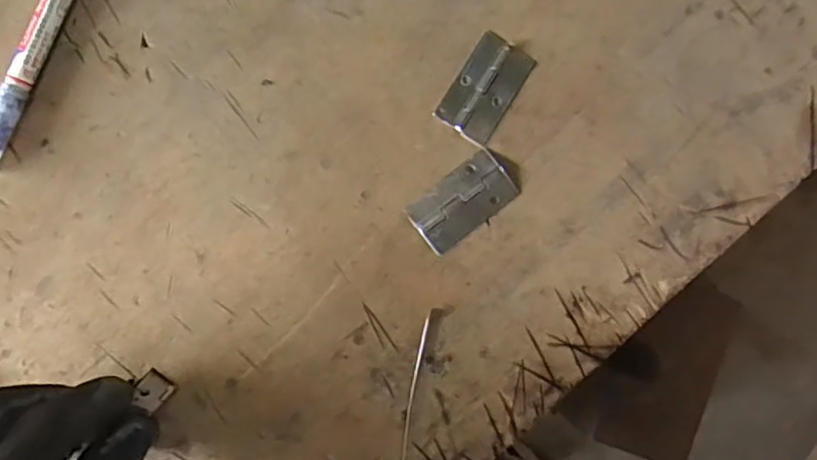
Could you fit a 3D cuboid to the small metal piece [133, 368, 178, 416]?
[{"bbox_3d":[-0.124,0.078,0.295,0.015,0.007,0.016,40,87,1],"label":"small metal piece"}]

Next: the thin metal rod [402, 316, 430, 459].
[{"bbox_3d":[0.001,0.091,0.299,0.004,0.004,0.096,9,87,0],"label":"thin metal rod"}]

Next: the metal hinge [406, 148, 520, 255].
[{"bbox_3d":[0.027,-0.014,0.301,0.051,0.004,0.029,-39,88,-2],"label":"metal hinge"}]

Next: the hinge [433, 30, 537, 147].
[{"bbox_3d":[0.039,-0.071,0.303,0.030,0.004,0.051,32,87,1],"label":"hinge"}]

